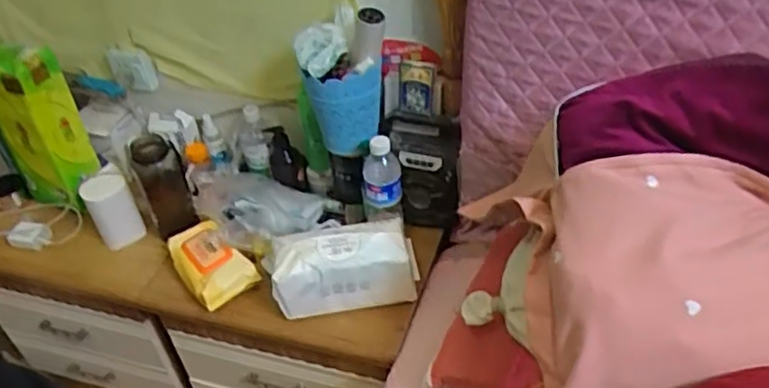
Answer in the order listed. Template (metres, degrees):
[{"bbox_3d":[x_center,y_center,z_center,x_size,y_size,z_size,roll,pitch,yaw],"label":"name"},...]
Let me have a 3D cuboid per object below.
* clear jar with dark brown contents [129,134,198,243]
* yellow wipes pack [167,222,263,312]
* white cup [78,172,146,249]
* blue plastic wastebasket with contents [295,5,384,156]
[{"bbox_3d":[-0.399,-0.013,1.202,0.083,0.167,0.096,-21,43,-16],"label":"clear jar with dark brown contents"},{"bbox_3d":[-0.306,0.120,1.154,0.104,0.062,0.177,-31,46,-26],"label":"yellow wipes pack"},{"bbox_3d":[-0.506,0.037,1.236,0.080,0.127,0.086,-4,41,3],"label":"white cup"},{"bbox_3d":[-0.068,-0.193,1.120,0.139,0.228,0.138,-11,41,-5],"label":"blue plastic wastebasket with contents"}]

